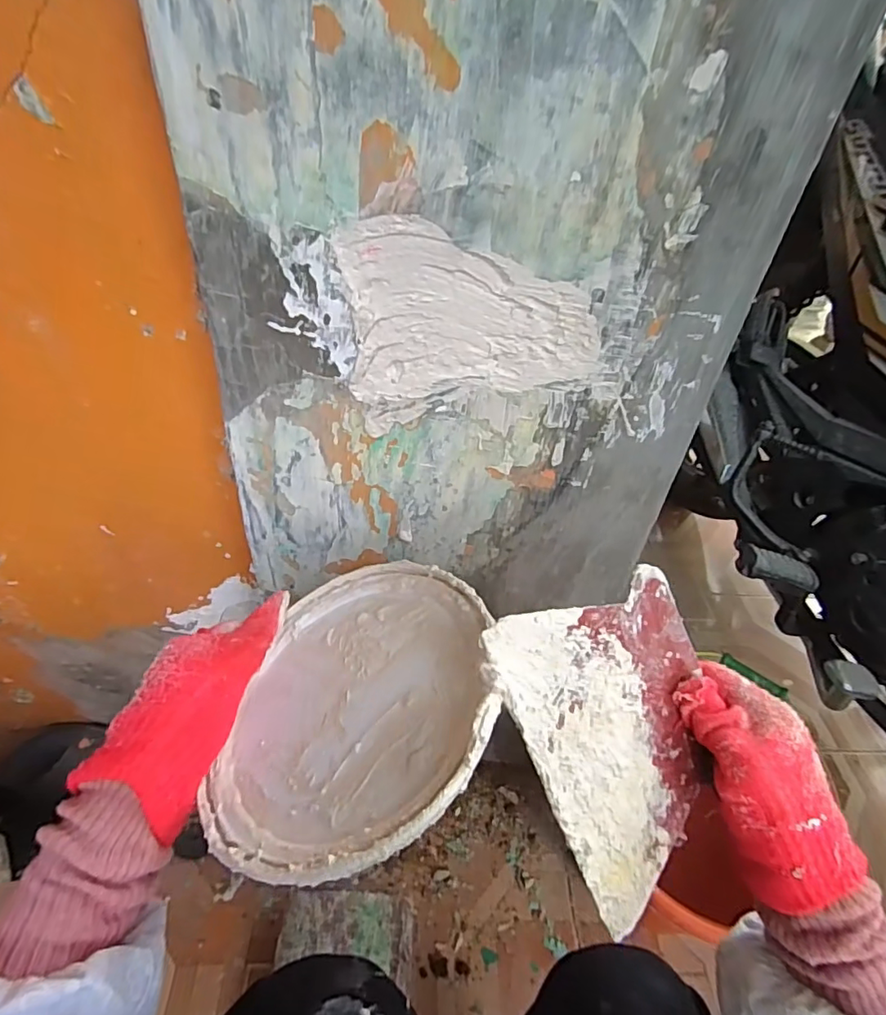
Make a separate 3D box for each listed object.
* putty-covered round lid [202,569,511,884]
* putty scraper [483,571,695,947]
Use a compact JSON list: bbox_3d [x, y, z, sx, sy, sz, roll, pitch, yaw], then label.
[{"bbox_3d":[-0.044,0.105,0.296,0.156,0.025,0.175,-12,38,19],"label":"putty-covered round lid"},{"bbox_3d":[0.102,0.117,0.295,0.126,0.004,0.166,-27,95,-26],"label":"putty scraper"}]

